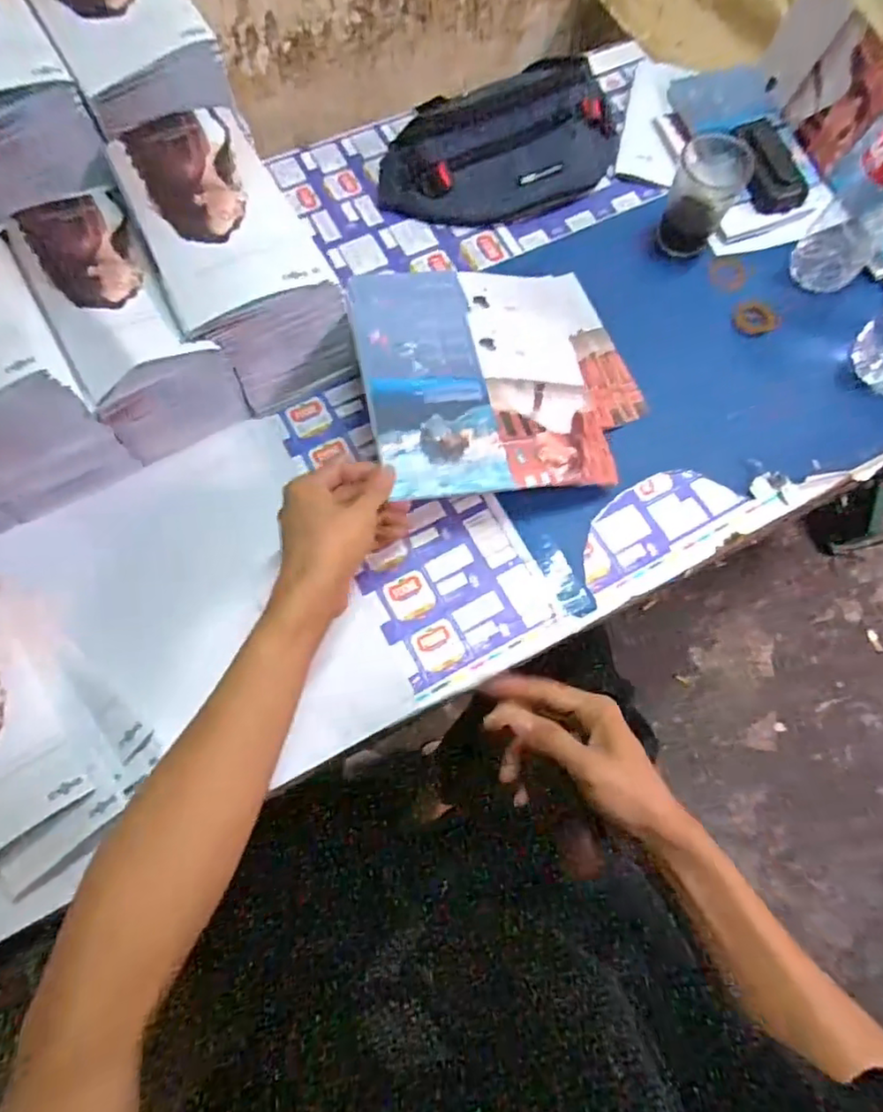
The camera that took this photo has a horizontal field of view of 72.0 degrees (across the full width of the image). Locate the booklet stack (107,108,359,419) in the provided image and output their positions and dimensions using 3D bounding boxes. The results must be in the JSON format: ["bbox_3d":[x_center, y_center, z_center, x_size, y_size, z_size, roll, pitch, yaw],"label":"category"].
[{"bbox_3d":[-0.172,-0.243,0.520,0.124,0.146,0.181,-26,74,-10],"label":"booklet stack"}]

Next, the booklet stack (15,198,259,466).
[{"bbox_3d":[-0.257,-0.191,0.513,0.104,0.122,0.173,-29,74,-11],"label":"booklet stack"}]

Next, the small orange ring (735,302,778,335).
[{"bbox_3d":[0.316,-0.239,0.615,0.039,0.014,0.032,43,75,12],"label":"small orange ring"}]

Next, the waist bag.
[{"bbox_3d":[0.063,-0.413,0.611,0.254,0.087,0.103,-8,71,-5],"label":"waist bag"}]

